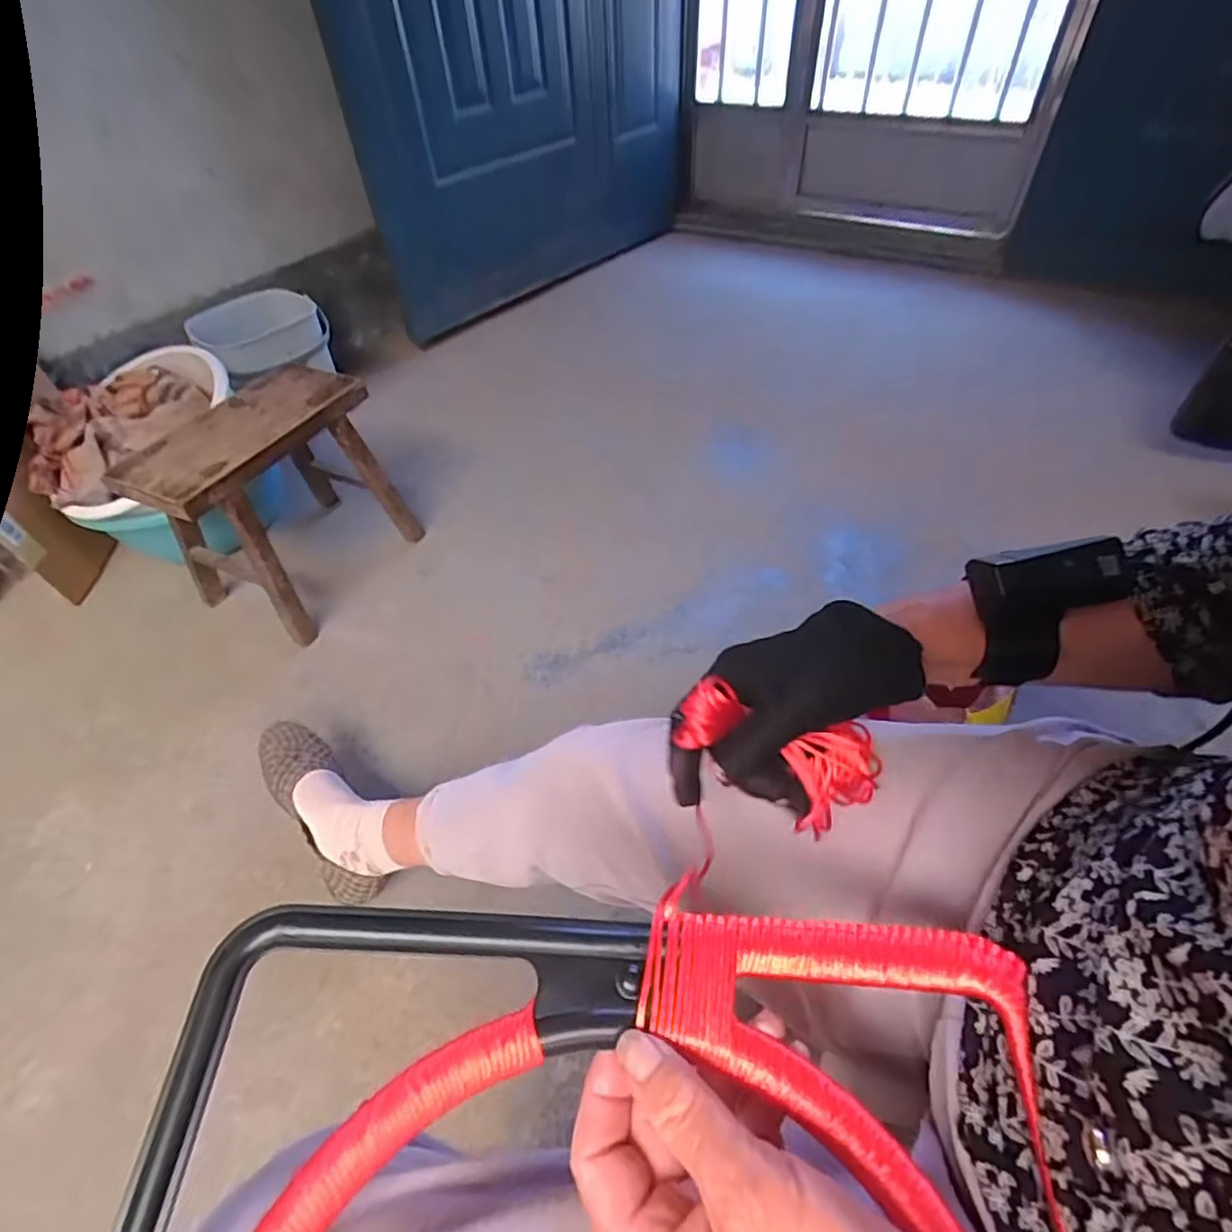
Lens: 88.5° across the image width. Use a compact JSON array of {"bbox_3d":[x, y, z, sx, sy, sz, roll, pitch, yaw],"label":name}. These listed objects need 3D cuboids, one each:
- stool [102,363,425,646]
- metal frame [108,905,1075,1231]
[{"bbox_3d":[-0.564,-0.193,1.081,0.244,0.313,0.359,20,53,23],"label":"stool"},{"bbox_3d":[-0.006,0.260,0.165,0.316,0.050,0.335,1,50,3],"label":"metal frame"}]

